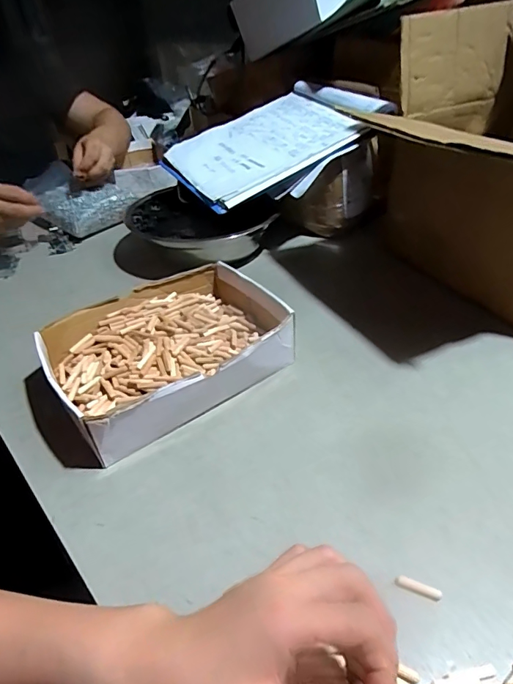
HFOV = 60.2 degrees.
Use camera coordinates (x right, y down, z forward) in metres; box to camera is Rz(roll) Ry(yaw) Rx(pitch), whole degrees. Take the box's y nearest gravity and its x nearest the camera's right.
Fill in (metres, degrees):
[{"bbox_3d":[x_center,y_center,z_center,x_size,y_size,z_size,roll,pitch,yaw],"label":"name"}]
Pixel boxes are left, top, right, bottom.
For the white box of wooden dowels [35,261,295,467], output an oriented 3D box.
[{"bbox_3d":[-0.092,0.005,0.496,0.244,0.066,0.191,-28,44,-26],"label":"white box of wooden dowels"}]

